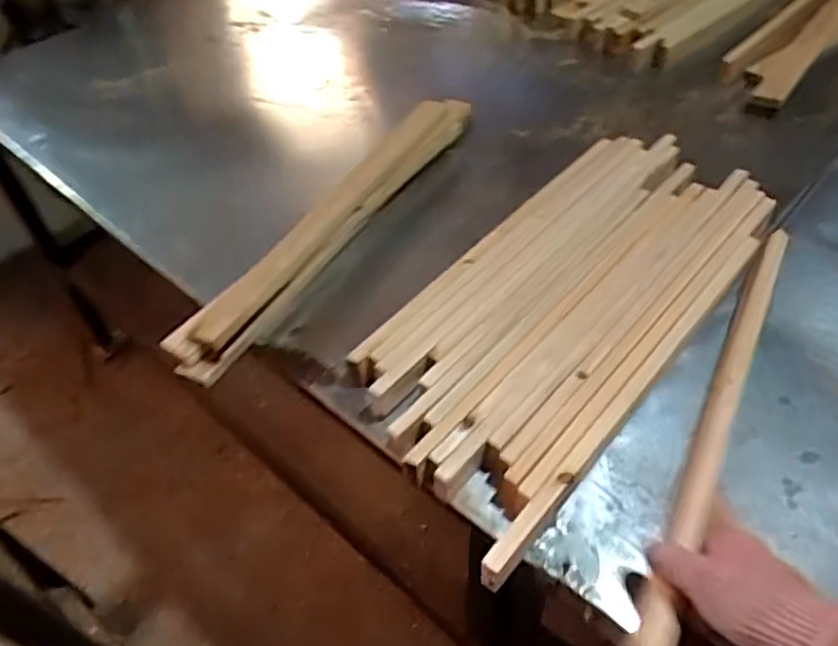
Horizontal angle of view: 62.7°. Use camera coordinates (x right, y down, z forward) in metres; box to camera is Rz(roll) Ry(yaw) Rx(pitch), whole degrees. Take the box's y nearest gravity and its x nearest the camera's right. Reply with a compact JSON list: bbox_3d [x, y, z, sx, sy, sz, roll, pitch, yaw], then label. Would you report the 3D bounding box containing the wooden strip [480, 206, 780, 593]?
[{"bbox_3d":[0.230,0.037,0.661,0.024,0.024,0.529,32,58,27],"label":"wooden strip"}]

